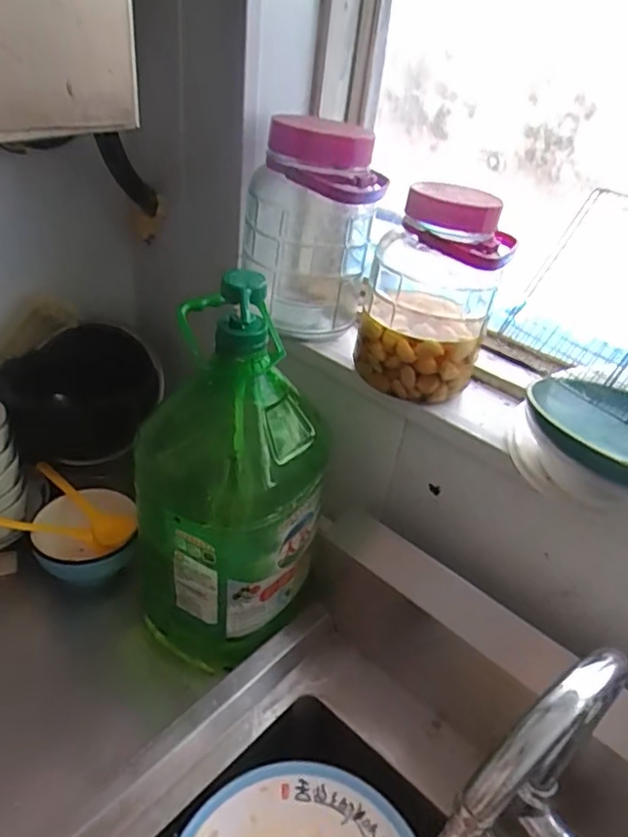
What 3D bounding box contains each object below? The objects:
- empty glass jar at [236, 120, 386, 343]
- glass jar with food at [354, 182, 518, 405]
[{"bbox_3d":[-0.003,-0.242,0.750,0.150,0.228,0.182,8,35,0],"label":"empty glass jar"},{"bbox_3d":[0.124,-0.130,0.646,0.130,0.206,0.103,13,35,8],"label":"glass jar with food"}]

